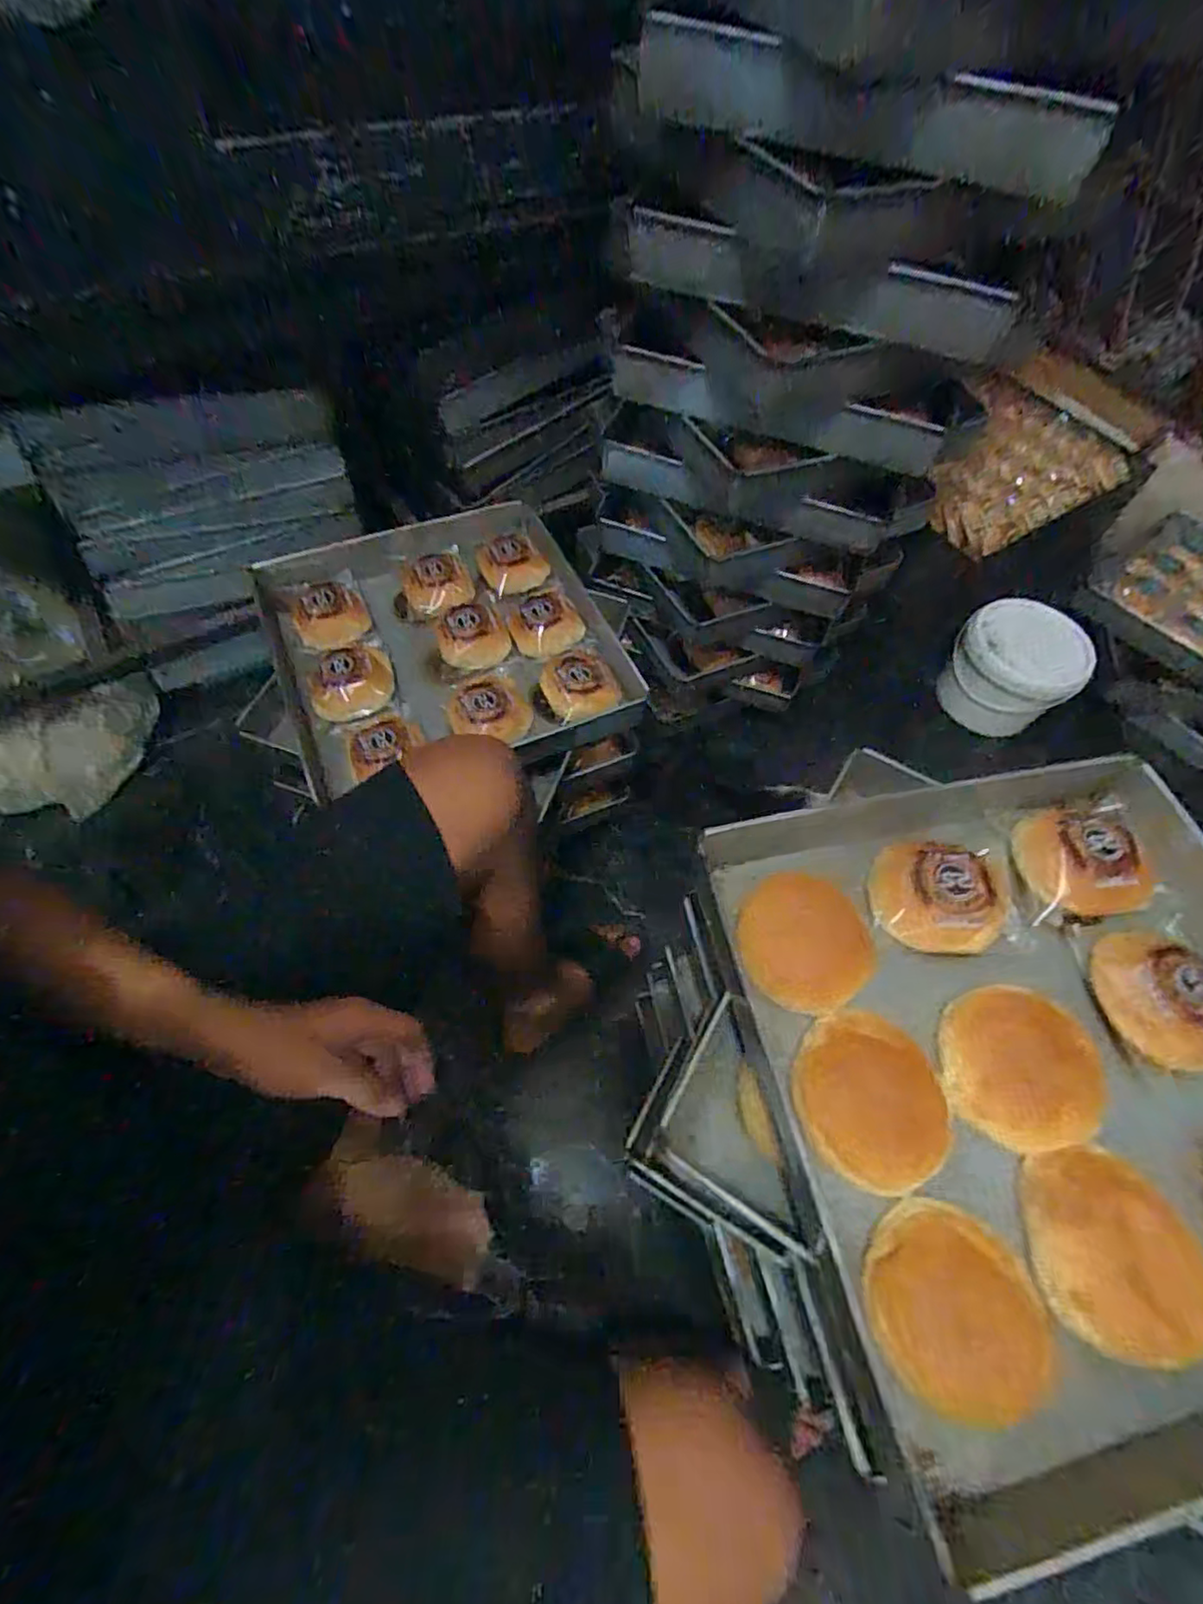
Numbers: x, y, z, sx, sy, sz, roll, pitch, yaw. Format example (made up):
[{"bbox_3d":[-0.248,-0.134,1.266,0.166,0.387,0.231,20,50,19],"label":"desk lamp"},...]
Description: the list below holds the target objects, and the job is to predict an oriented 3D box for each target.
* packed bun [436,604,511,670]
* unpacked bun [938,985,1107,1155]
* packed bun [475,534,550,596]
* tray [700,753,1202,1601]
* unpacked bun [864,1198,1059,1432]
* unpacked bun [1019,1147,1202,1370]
[{"bbox_3d":[-0.170,-0.219,0.837,0.091,0.039,0.085,2,59,-3],"label":"packed bun"},{"bbox_3d":[0.296,0.186,0.450,0.095,0.032,0.106,10,59,2],"label":"unpacked bun"},{"bbox_3d":[-0.128,-0.342,0.912,0.097,0.041,0.090,2,59,-3],"label":"packed bun"},{"bbox_3d":[0.339,0.183,0.461,0.442,0.052,0.444,-7,60,-8],"label":"tray"},{"bbox_3d":[0.209,0.298,0.375,0.091,0.036,0.102,22,60,9],"label":"unpacked bun"},{"bbox_3d":[0.322,0.281,0.394,0.097,0.049,0.112,-4,60,-6],"label":"unpacked bun"}]

